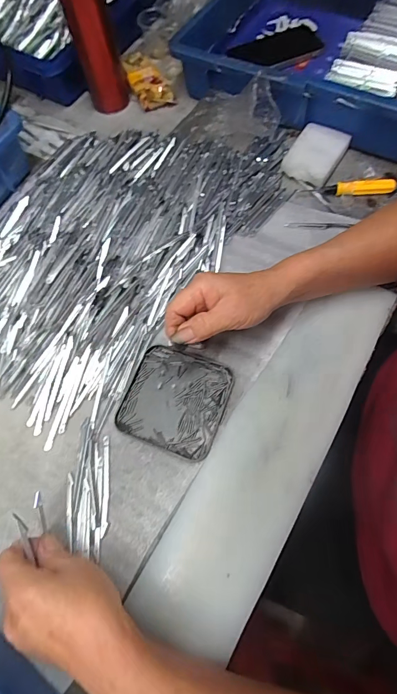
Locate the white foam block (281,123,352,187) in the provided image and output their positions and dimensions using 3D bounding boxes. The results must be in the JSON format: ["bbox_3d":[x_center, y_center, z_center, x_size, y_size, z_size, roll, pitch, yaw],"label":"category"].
[{"bbox_3d":[0.153,-0.252,0.479,0.064,0.027,0.076,33,74,12],"label":"white foam block"}]

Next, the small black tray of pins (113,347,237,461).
[{"bbox_3d":[-0.023,0.054,0.376,0.100,0.013,0.100,19,70,13],"label":"small black tray of pins"}]

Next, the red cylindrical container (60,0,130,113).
[{"bbox_3d":[-0.144,-0.428,0.492,0.059,0.191,0.062,-2,67,5],"label":"red cylindrical container"}]

